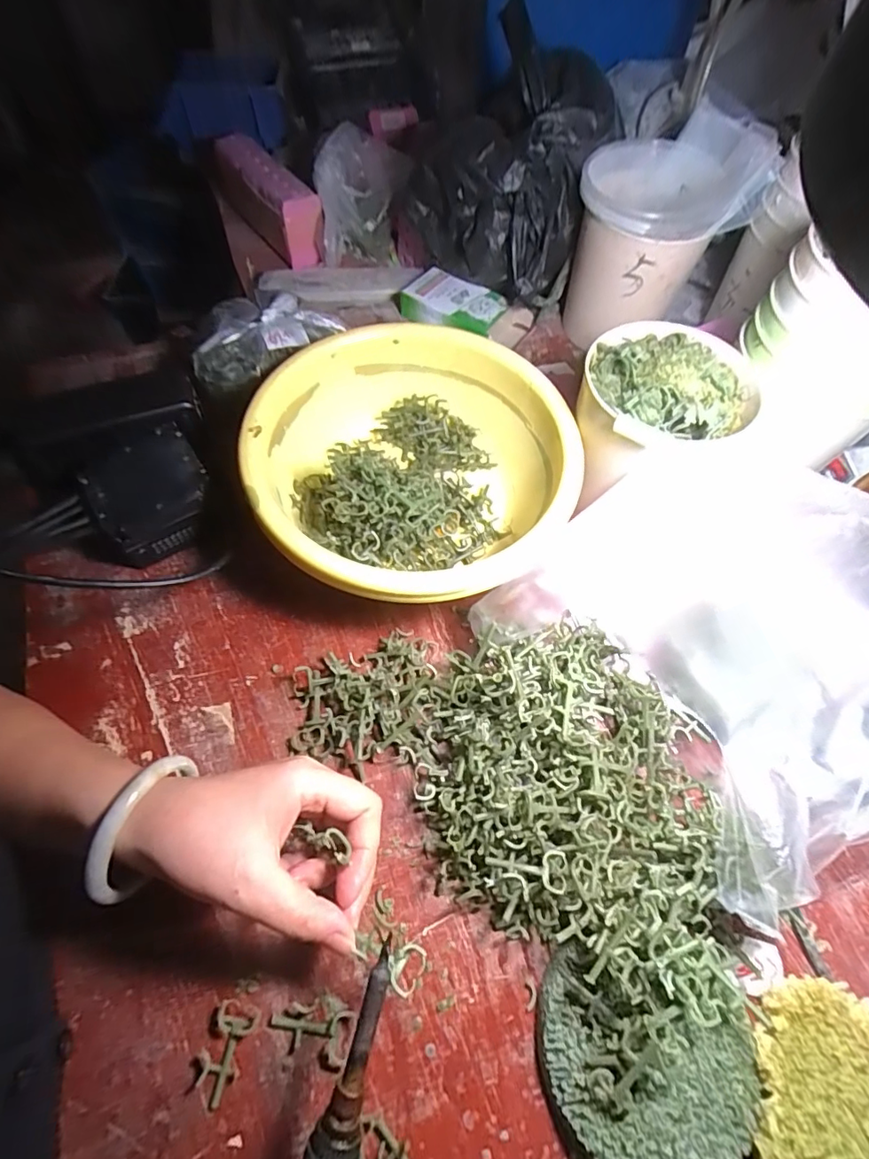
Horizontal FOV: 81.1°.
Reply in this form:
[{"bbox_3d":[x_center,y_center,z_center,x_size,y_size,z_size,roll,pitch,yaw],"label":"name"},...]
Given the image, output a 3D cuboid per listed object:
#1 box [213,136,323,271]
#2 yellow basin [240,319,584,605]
[{"bbox_3d":[-0.205,-0.457,0.609,0.045,0.083,0.201,-33,67,-18],"label":"box"},{"bbox_3d":[-0.018,-0.075,0.382,0.215,0.091,0.221,1,62,-2],"label":"yellow basin"}]

